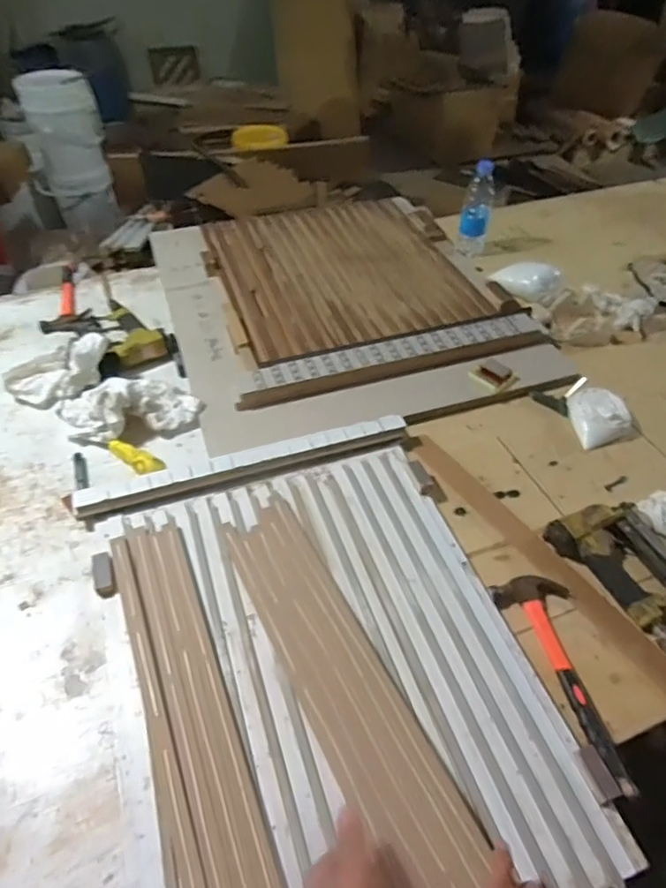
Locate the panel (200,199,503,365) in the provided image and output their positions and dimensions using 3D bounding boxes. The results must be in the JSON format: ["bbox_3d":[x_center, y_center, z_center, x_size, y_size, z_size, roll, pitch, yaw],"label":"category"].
[{"bbox_3d":[0.011,-0.407,1.288,0.524,0.030,0.580,-15,50,-14],"label":"panel"}]

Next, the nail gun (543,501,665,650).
[{"bbox_3d":[0.430,0.171,0.767,0.145,0.044,0.232,-26,53,-22],"label":"nail gun"}]

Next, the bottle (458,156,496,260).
[{"bbox_3d":[0.337,-0.553,1.318,0.067,0.197,0.067,17,50,14],"label":"bottle"}]

